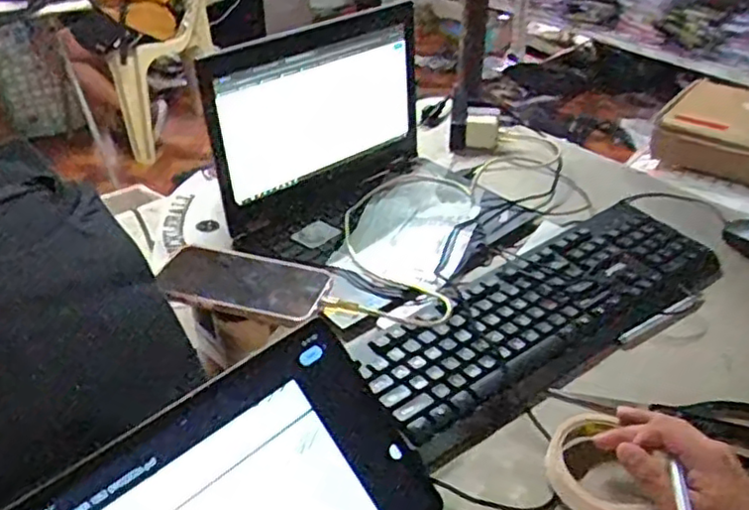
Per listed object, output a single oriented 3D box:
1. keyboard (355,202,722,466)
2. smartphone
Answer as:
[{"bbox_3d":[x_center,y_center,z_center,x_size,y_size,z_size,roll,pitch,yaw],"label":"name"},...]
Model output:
[{"bbox_3d":[0.172,0.052,0.687,0.414,0.027,0.140,-25,42,-31],"label":"keyboard"},{"bbox_3d":[-0.108,0.020,0.584,0.136,0.009,0.072,11,39,5],"label":"smartphone"}]

